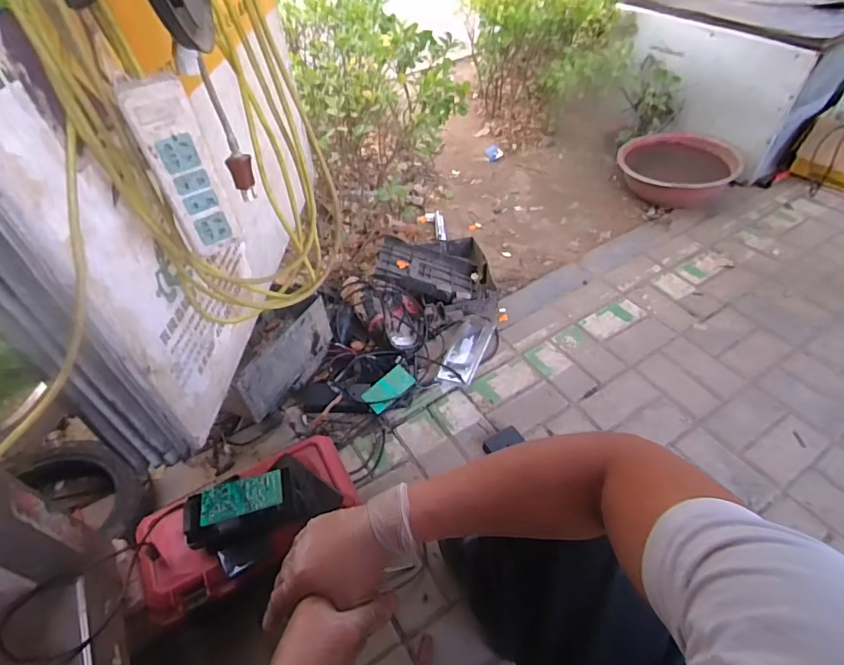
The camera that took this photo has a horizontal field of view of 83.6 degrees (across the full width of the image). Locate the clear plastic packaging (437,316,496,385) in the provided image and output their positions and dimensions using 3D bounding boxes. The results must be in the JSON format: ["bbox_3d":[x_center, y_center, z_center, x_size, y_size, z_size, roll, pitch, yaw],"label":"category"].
[{"bbox_3d":[0.122,0.040,1.276,0.096,0.042,0.231,16,51,18],"label":"clear plastic packaging"}]

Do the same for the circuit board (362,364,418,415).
[{"bbox_3d":[-0.083,0.142,1.192,0.128,0.010,0.065,-39,80,-12],"label":"circuit board"}]

